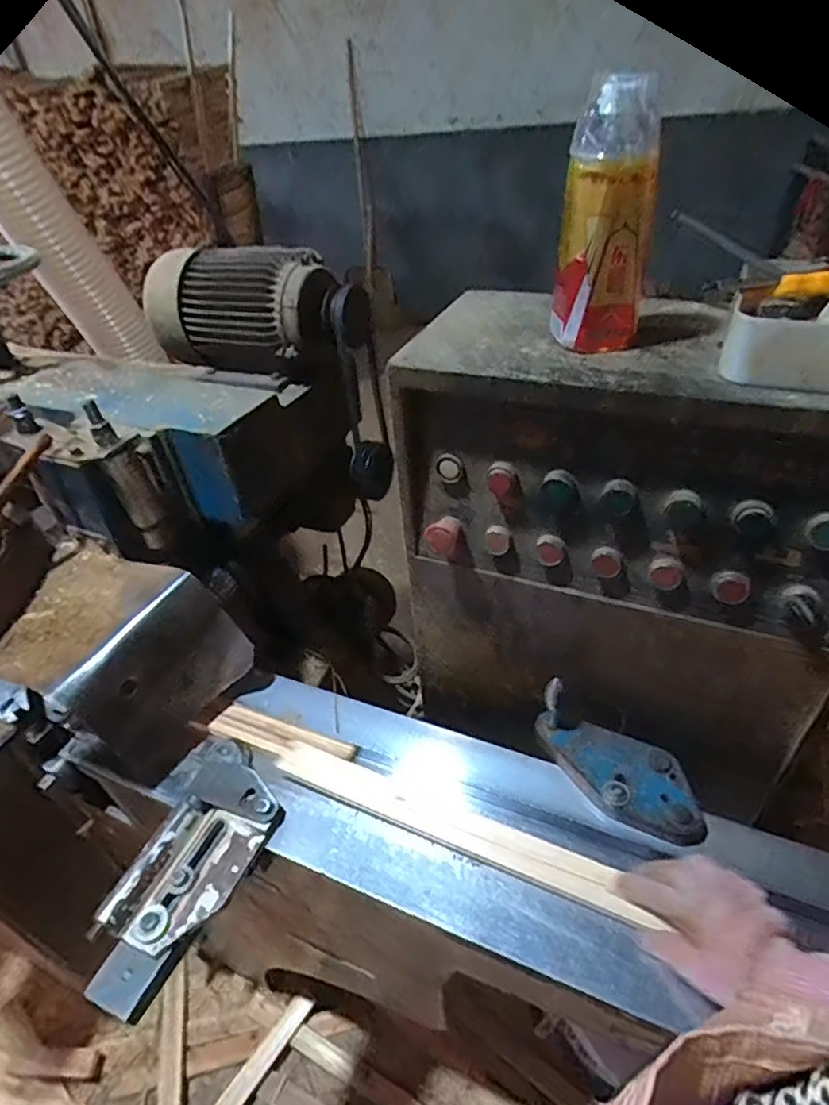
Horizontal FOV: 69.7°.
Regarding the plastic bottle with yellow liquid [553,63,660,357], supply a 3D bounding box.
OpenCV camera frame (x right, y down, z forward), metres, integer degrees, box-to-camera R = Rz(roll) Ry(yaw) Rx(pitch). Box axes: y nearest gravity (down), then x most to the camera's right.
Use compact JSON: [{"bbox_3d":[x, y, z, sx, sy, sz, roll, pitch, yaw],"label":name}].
[{"bbox_3d":[0.159,-0.271,0.497,0.075,0.186,0.058,7,41,15],"label":"plastic bottle with yellow liquid"}]

